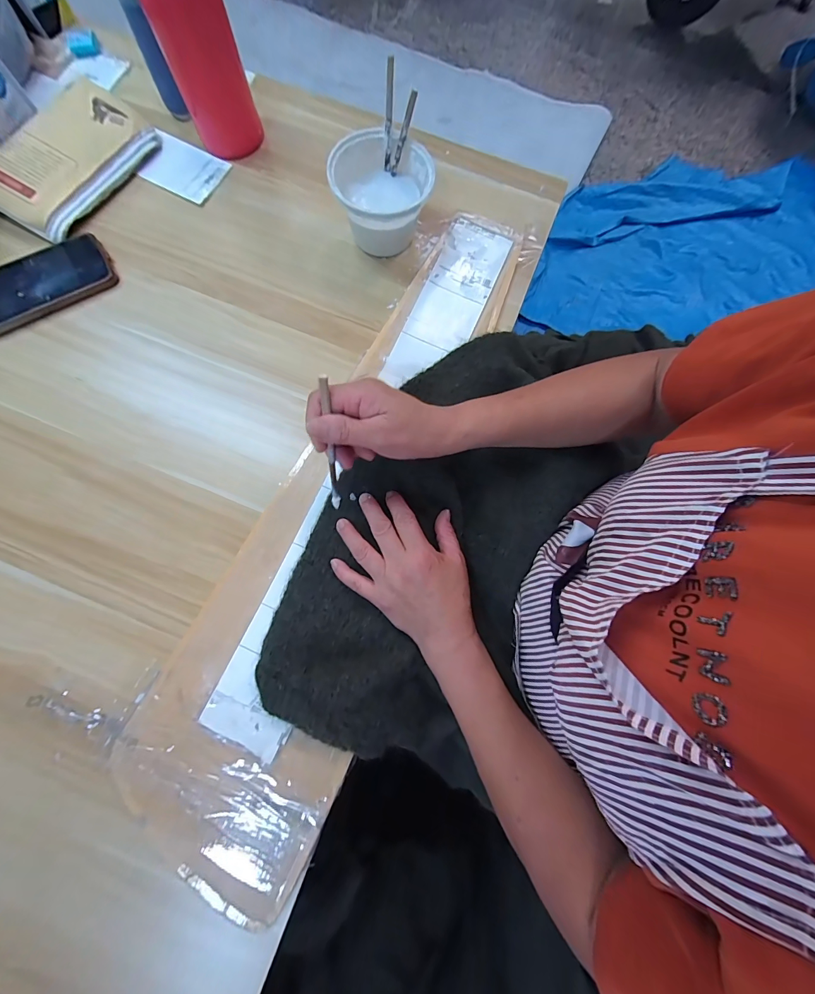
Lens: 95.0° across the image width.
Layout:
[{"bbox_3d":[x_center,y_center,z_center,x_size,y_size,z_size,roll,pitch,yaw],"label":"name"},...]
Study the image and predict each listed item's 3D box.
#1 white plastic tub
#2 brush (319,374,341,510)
[{"bbox_3d":[-0.029,-0.342,0.434,0.108,0.077,0.101,0,77,-1],"label":"white plastic tub"},{"bbox_3d":[-0.065,-0.043,0.318,0.008,0.009,0.119,0,121,-1],"label":"brush"}]

